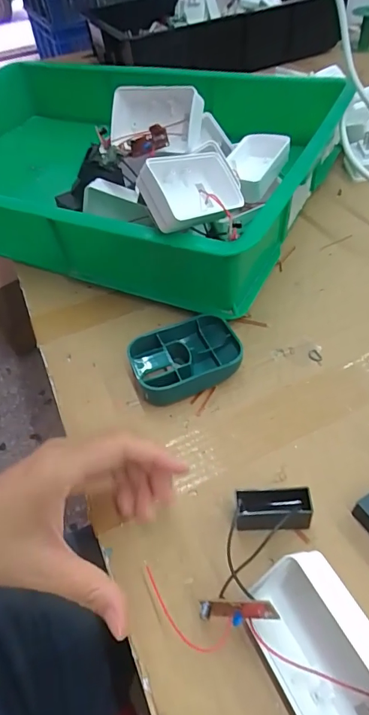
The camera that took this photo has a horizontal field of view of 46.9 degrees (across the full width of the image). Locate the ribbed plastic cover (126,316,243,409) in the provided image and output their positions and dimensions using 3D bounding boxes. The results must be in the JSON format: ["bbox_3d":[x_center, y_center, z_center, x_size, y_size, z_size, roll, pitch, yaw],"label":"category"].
[{"bbox_3d":[0.001,0.002,0.373,0.092,0.027,0.066,-20,50,-11],"label":"ribbed plastic cover"}]

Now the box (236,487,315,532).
[{"bbox_3d":[0.059,0.101,0.280,0.047,0.031,0.016,-3,49,4],"label":"box"}]

